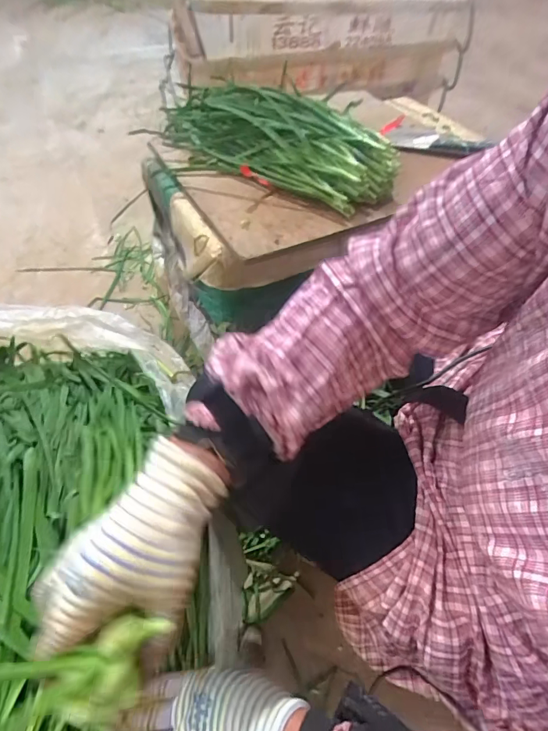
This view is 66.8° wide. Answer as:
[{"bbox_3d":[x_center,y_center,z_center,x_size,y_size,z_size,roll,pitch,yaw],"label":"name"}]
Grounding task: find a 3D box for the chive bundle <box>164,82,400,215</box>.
[{"bbox_3d":[-0.023,-0.356,0.644,0.419,0.098,0.127,30,57,23],"label":"chive bundle"}]

